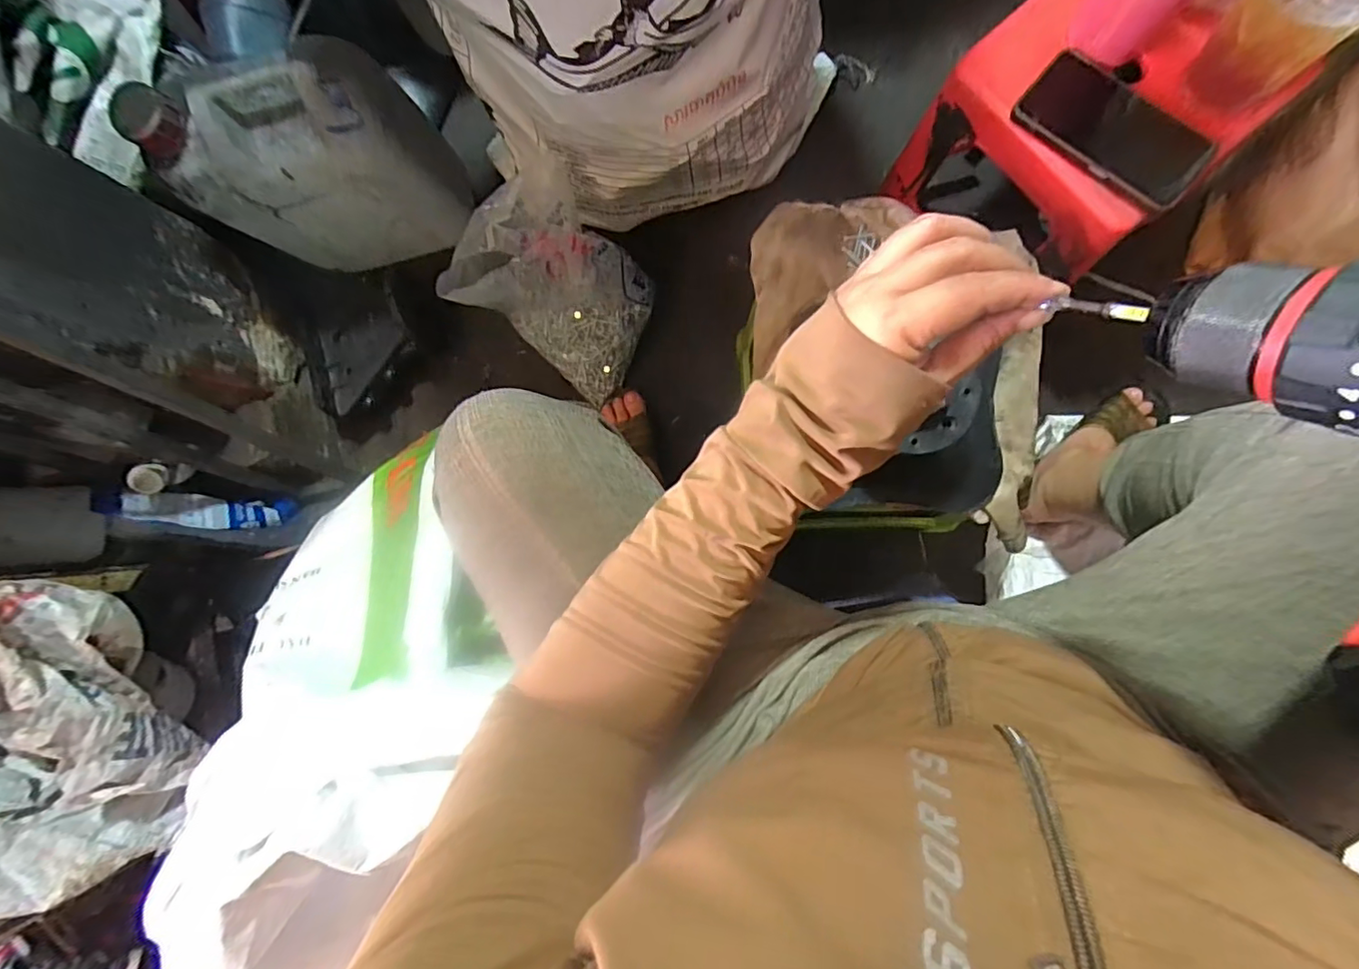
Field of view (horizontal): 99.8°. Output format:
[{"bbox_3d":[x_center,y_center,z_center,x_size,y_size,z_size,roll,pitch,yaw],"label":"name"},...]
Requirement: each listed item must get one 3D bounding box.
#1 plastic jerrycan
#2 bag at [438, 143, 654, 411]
[{"bbox_3d":[-0.410,-0.364,0.668,0.237,0.267,0.107,-14,85,4],"label":"plastic jerrycan"},{"bbox_3d":[-0.140,-0.229,0.696,0.196,0.289,0.121,-28,63,3],"label":"bag"}]

